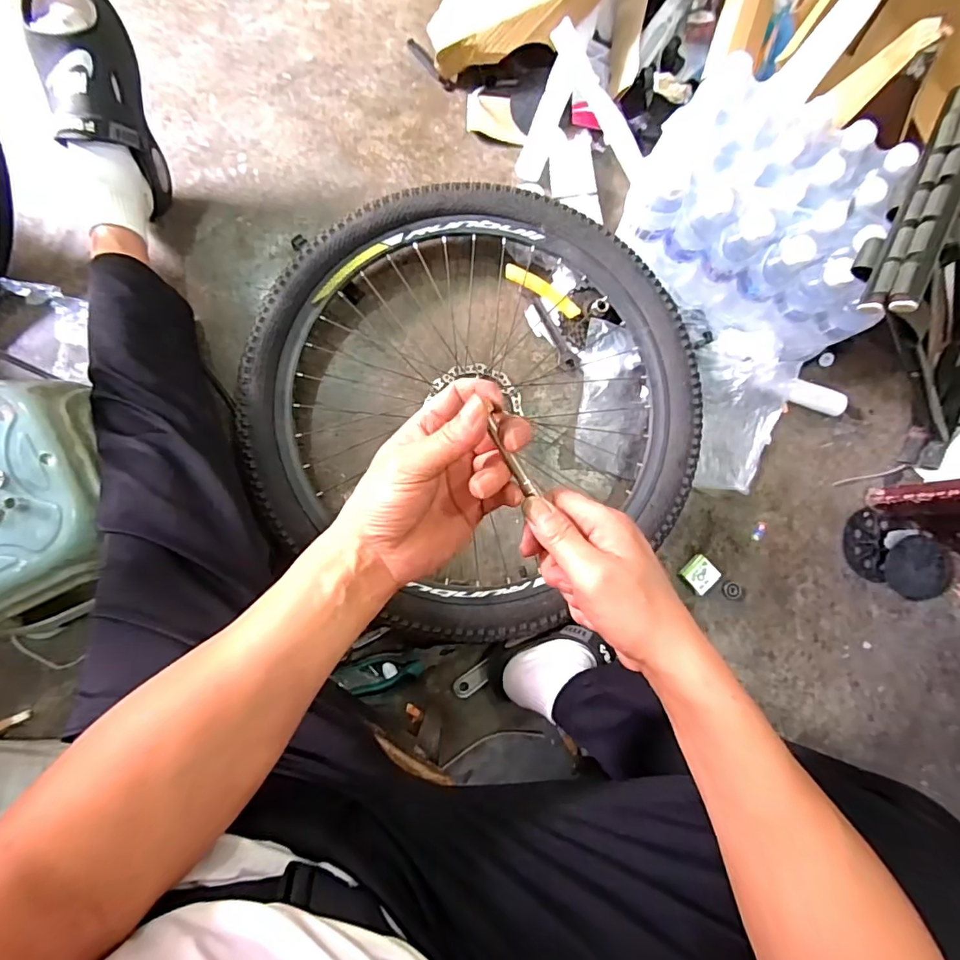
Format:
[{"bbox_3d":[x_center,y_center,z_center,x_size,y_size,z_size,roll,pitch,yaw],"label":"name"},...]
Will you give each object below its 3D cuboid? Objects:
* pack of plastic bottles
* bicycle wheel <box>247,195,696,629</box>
[{"bbox_3d":[0.412,-0.380,0.760,0.367,0.202,0.252,32,83,-2],"label":"pack of plastic bottles"},{"bbox_3d":[-0.008,-0.100,0.764,0.620,0.097,0.625,1,84,-6],"label":"bicycle wheel"}]

